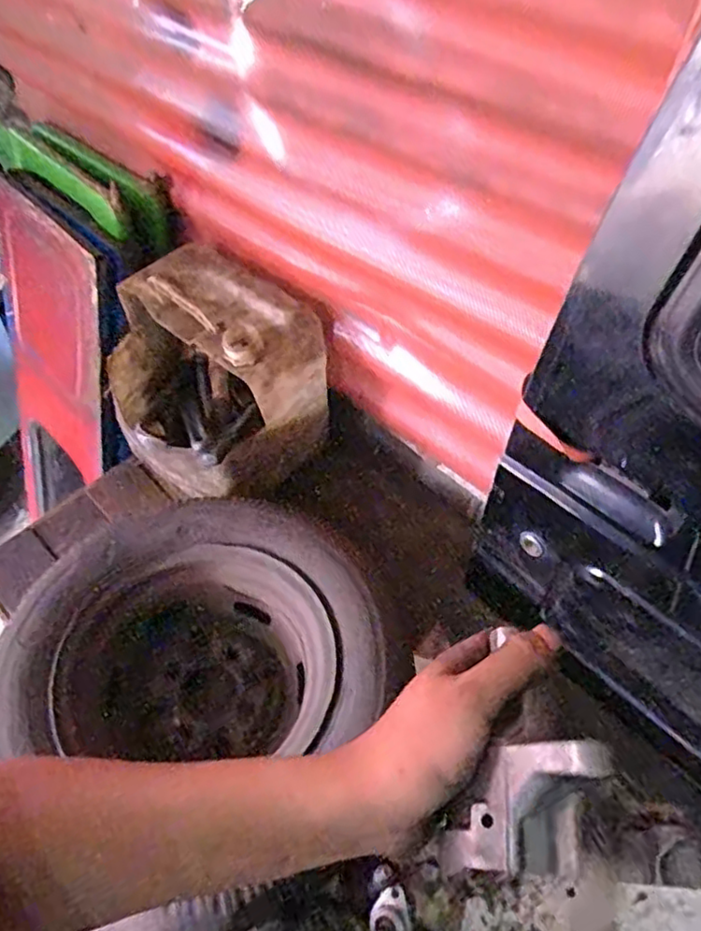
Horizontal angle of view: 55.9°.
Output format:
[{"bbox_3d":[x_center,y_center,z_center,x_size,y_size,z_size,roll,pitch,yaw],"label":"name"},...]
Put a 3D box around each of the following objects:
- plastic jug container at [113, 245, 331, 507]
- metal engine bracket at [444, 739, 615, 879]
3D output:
[{"bbox_3d":[-0.218,-0.126,0.996,0.288,0.236,0.266,39,57,23],"label":"plastic jug container"},{"bbox_3d":[0.083,0.151,0.289,0.036,0.079,0.049,25,53,-34],"label":"metal engine bracket"}]

